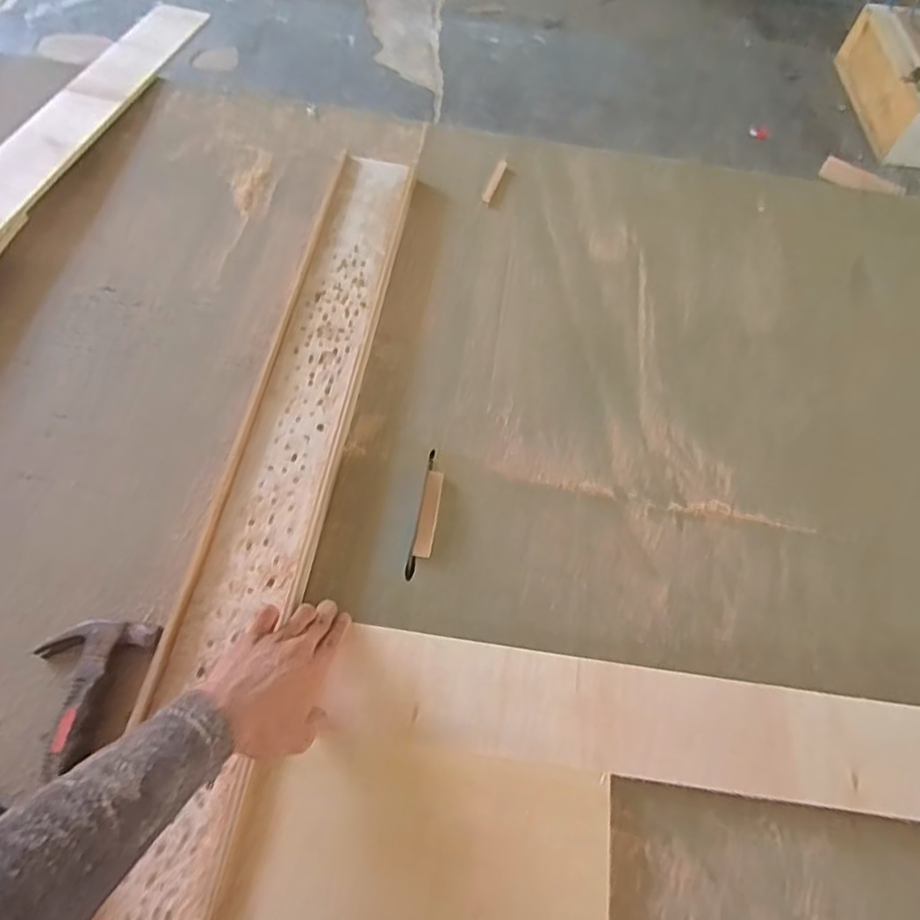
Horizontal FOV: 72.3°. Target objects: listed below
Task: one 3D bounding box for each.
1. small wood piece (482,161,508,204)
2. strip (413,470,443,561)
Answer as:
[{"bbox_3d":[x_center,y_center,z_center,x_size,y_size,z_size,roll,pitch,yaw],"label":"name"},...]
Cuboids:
[{"bbox_3d":[0.053,-0.432,0.978,0.015,0.011,0.095,18,61,6],"label":"small wood piece"},{"bbox_3d":[-0.033,0.058,0.697,0.018,0.004,0.101,10,61,1],"label":"strip"}]

